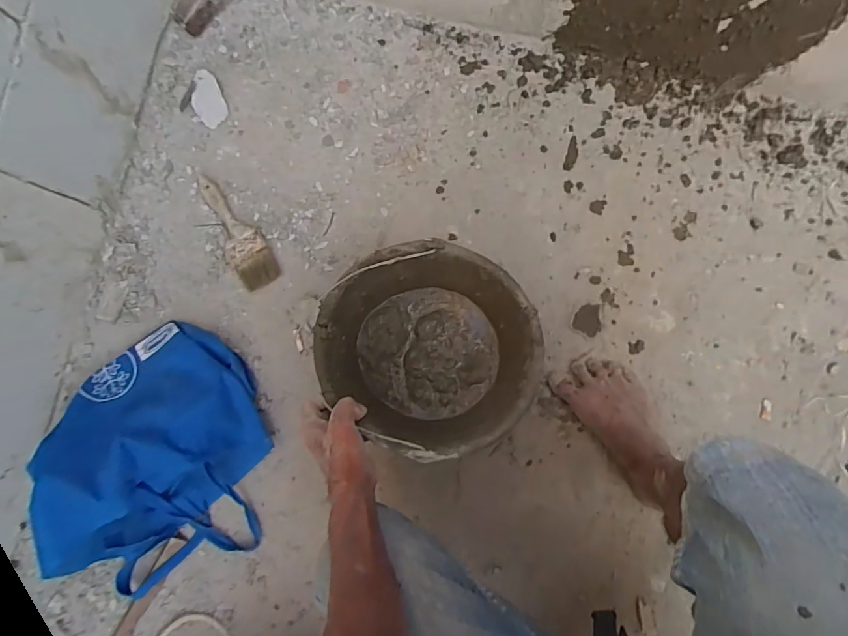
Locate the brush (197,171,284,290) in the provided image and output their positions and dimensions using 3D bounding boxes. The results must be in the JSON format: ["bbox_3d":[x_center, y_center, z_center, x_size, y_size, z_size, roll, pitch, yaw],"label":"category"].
[{"bbox_3d":[-0.292,-0.140,0.746,0.062,0.016,0.207,-29,84,2],"label":"brush"}]

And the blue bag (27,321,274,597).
[{"bbox_3d":[-0.381,0.200,0.678,0.317,0.138,0.342,-30,84,2],"label":"blue bag"}]

